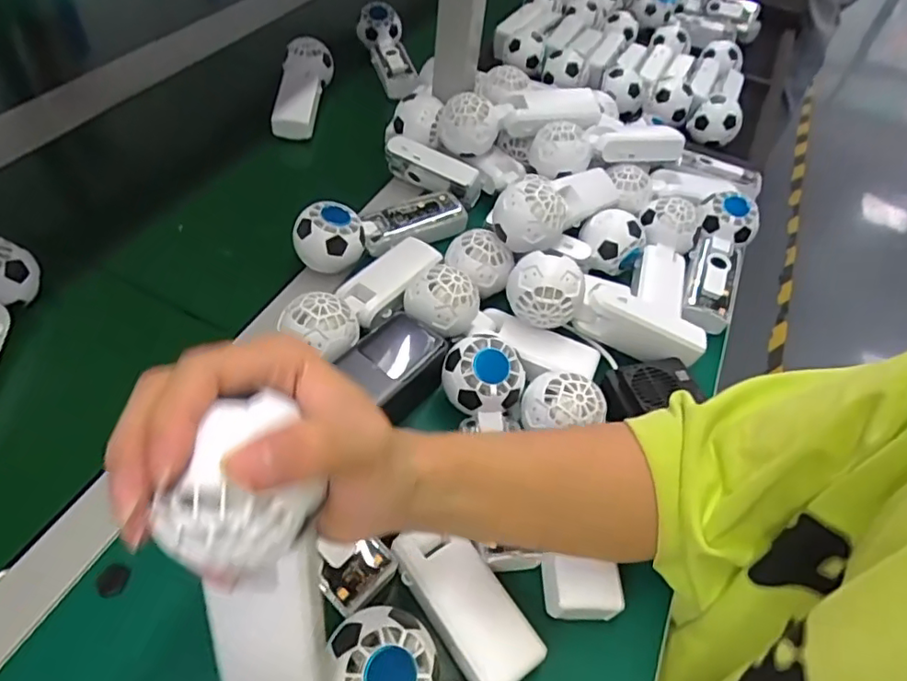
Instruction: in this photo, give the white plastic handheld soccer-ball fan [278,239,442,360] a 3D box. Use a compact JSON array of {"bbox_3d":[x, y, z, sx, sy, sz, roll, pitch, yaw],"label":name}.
[{"bbox_3d":[-0.072,-0.045,0.497,0.052,0.044,0.162,29,53,17],"label":"white plastic handheld soccer-ball fan"}]

